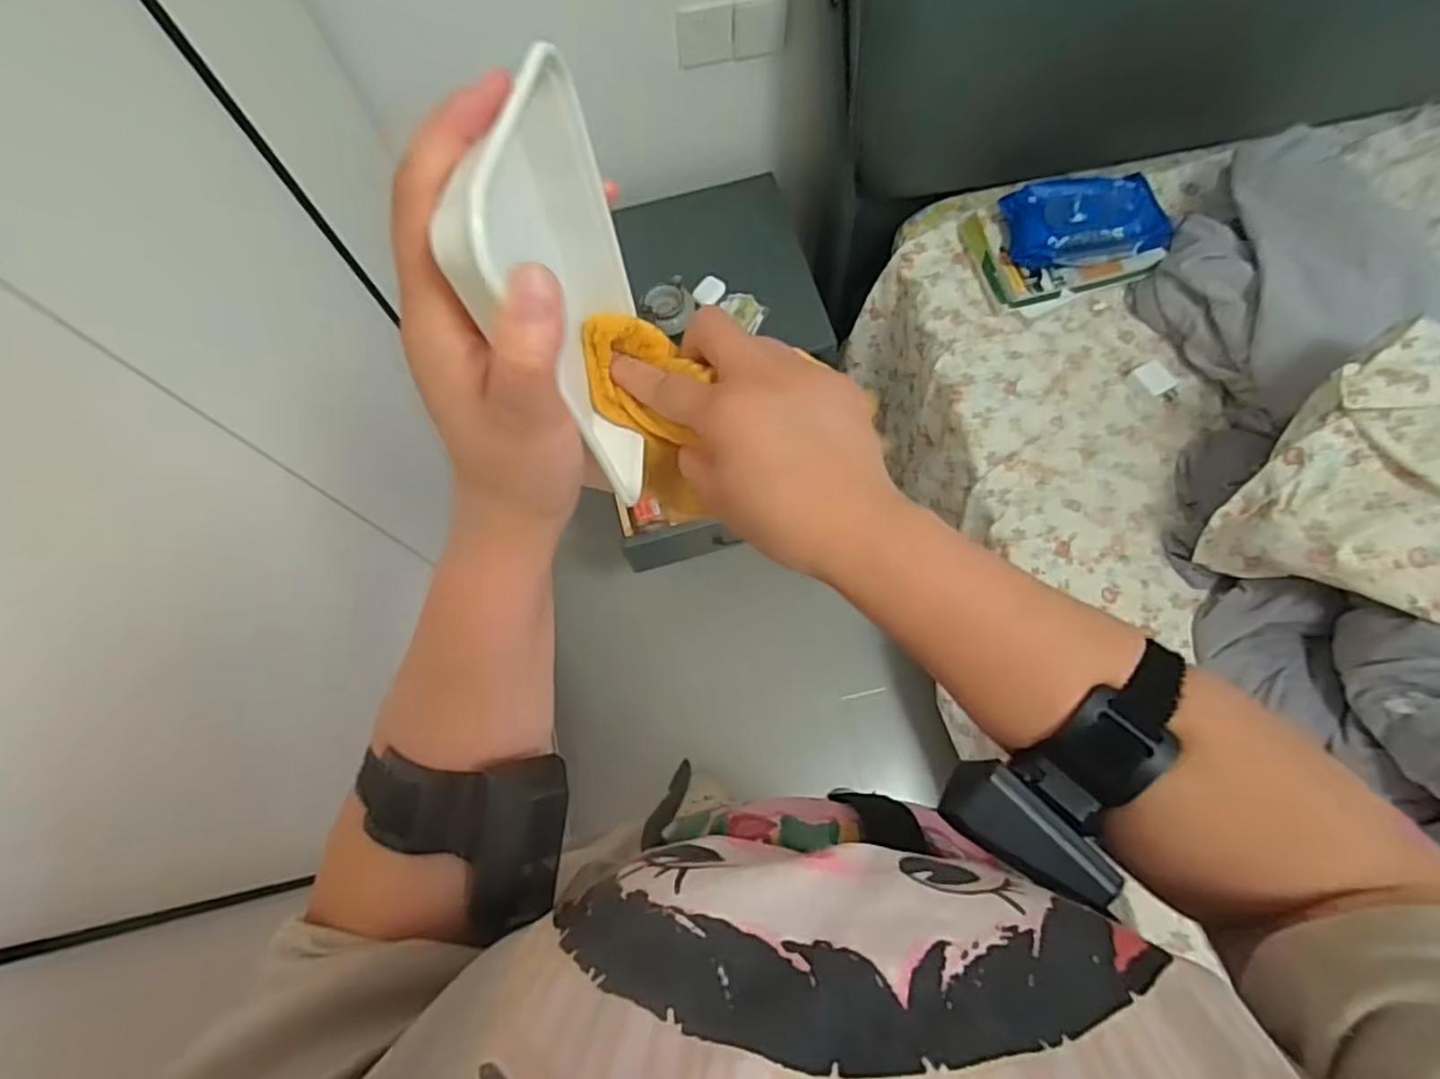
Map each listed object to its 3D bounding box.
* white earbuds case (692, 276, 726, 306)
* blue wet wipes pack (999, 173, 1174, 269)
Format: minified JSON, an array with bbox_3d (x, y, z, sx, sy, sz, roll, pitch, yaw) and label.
[{"bbox_3d":[-0.020,-0.410,1.142,0.043,0.023,0.049,38,76,13],"label":"white earbuds case"},{"bbox_3d":[0.574,-0.504,1.078,0.237,0.046,0.154,-16,71,-4],"label":"blue wet wipes pack"}]

